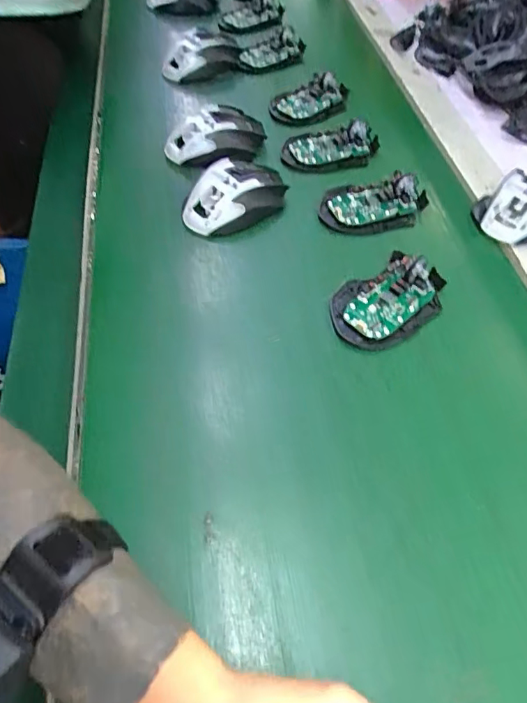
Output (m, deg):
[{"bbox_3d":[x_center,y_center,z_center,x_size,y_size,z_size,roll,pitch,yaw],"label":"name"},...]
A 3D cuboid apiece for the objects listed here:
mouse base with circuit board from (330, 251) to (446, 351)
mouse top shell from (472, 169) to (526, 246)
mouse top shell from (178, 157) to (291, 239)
[{"bbox_3d":[0.110,-0.049,0.441,0.108,0.025,0.071,-31,61,-23],"label":"mouse base with circuit board"},{"bbox_3d":[0.266,-0.149,0.520,0.097,0.035,0.067,-24,58,-20],"label":"mouse top shell"},{"bbox_3d":[-0.029,-0.155,0.505,0.064,0.037,0.100,35,60,24],"label":"mouse top shell"}]

